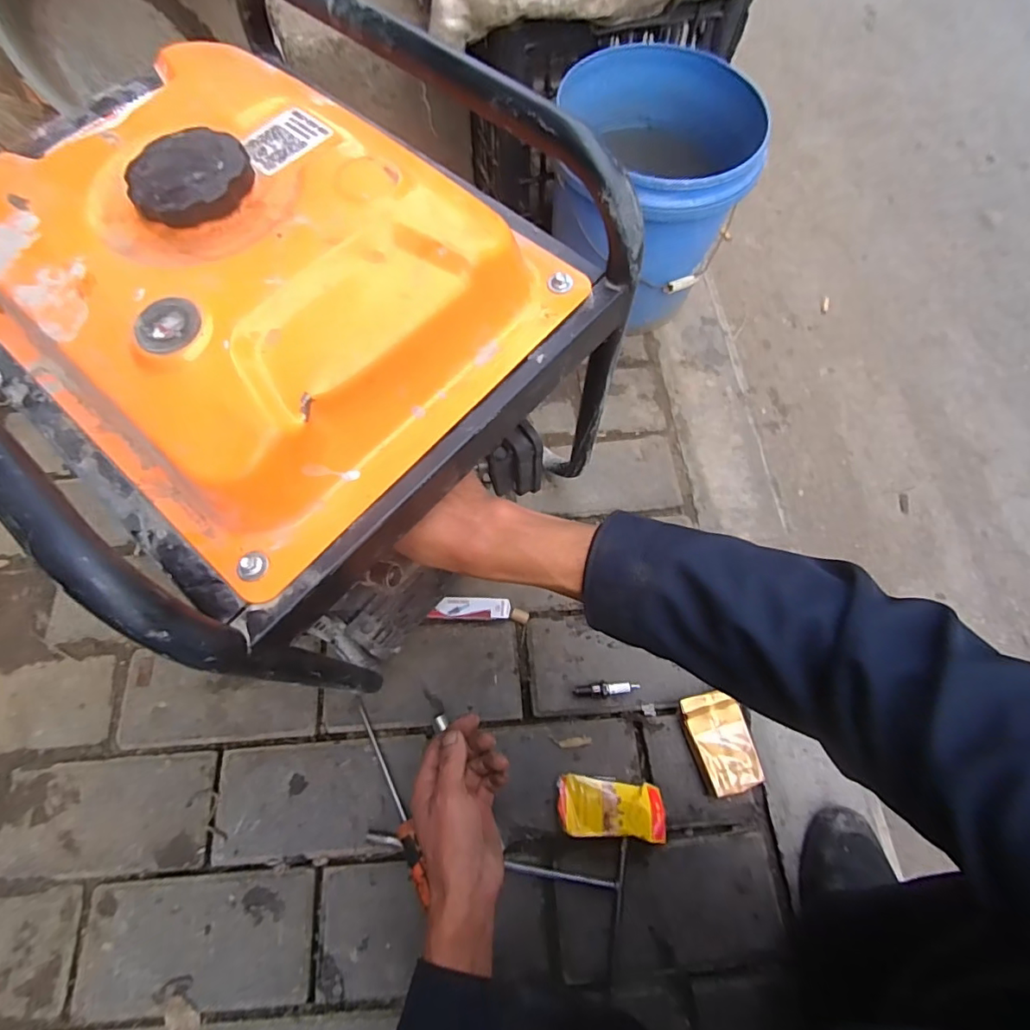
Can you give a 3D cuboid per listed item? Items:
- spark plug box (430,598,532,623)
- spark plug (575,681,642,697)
[{"bbox_3d":[-0.044,0.118,0.646,0.118,0.022,0.026,1,70,2],"label":"spark plug box"},{"bbox_3d":[0.109,0.207,0.613,0.075,0.018,0.016,2,70,2],"label":"spark plug"}]

